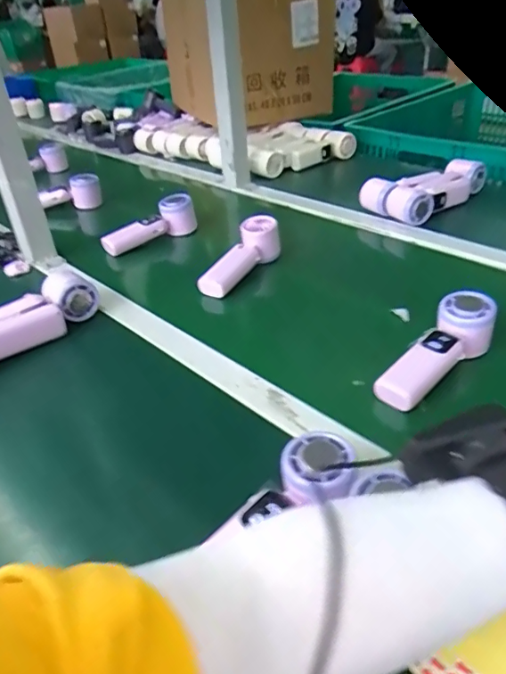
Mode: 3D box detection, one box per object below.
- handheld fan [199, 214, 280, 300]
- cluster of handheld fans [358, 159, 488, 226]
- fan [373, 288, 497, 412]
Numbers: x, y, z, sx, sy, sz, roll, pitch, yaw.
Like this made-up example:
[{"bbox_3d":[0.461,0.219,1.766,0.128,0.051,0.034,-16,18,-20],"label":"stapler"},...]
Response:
[{"bbox_3d":[-0.018,-0.112,0.761,0.052,0.056,0.165,22,57,34],"label":"handheld fan"},{"bbox_3d":[0.318,-0.259,0.935,0.237,0.076,0.125,-27,40,-28],"label":"cluster of handheld fans"},{"bbox_3d":[0.196,0.018,0.549,0.167,0.045,0.052,-41,46,-17],"label":"fan"}]

